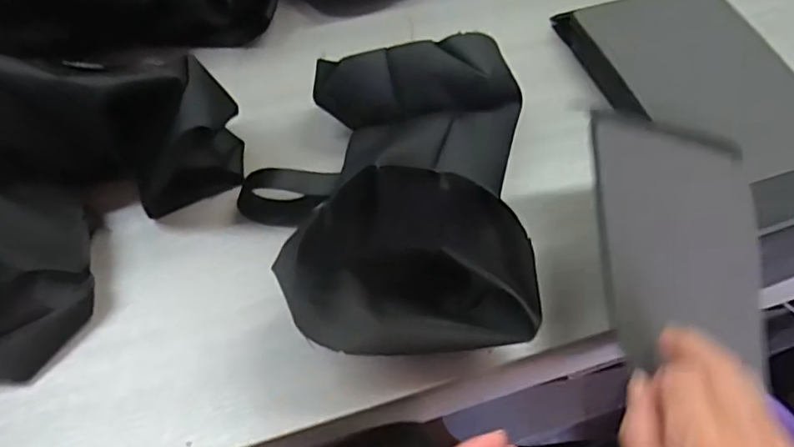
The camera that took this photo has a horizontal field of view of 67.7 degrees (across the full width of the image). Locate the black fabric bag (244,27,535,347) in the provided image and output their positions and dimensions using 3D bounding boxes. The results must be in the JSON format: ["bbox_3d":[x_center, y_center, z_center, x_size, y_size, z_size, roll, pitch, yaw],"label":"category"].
[{"bbox_3d":[0.016,-0.021,0.416,0.151,0.125,0.221,1,61,-3],"label":"black fabric bag"}]

